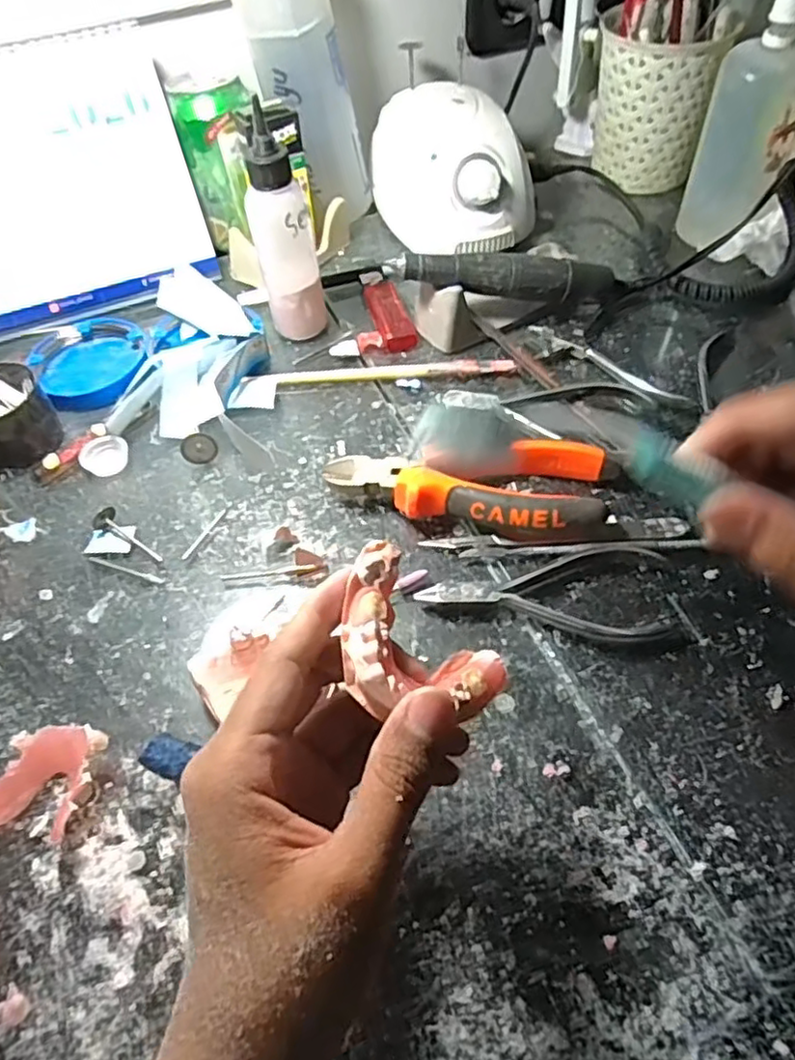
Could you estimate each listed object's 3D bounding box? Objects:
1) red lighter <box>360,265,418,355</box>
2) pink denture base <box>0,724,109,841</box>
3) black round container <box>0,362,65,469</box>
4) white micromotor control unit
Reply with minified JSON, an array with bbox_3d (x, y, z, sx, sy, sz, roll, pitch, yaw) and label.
[{"bbox_3d":[-0.008,-0.158,0.477,0.026,0.013,0.084,-15,54,-7],"label":"red lighter"},{"bbox_3d":[-0.151,0.106,0.284,0.045,0.016,0.042,5,54,8],"label":"pink denture base"},{"bbox_3d":[-0.236,-0.067,0.404,0.051,0.036,0.062,-36,59,-20],"label":"black round container"},{"bbox_3d":[0.040,-0.283,0.521,0.099,0.077,0.136,-18,55,-9],"label":"white micromotor control unit"}]

